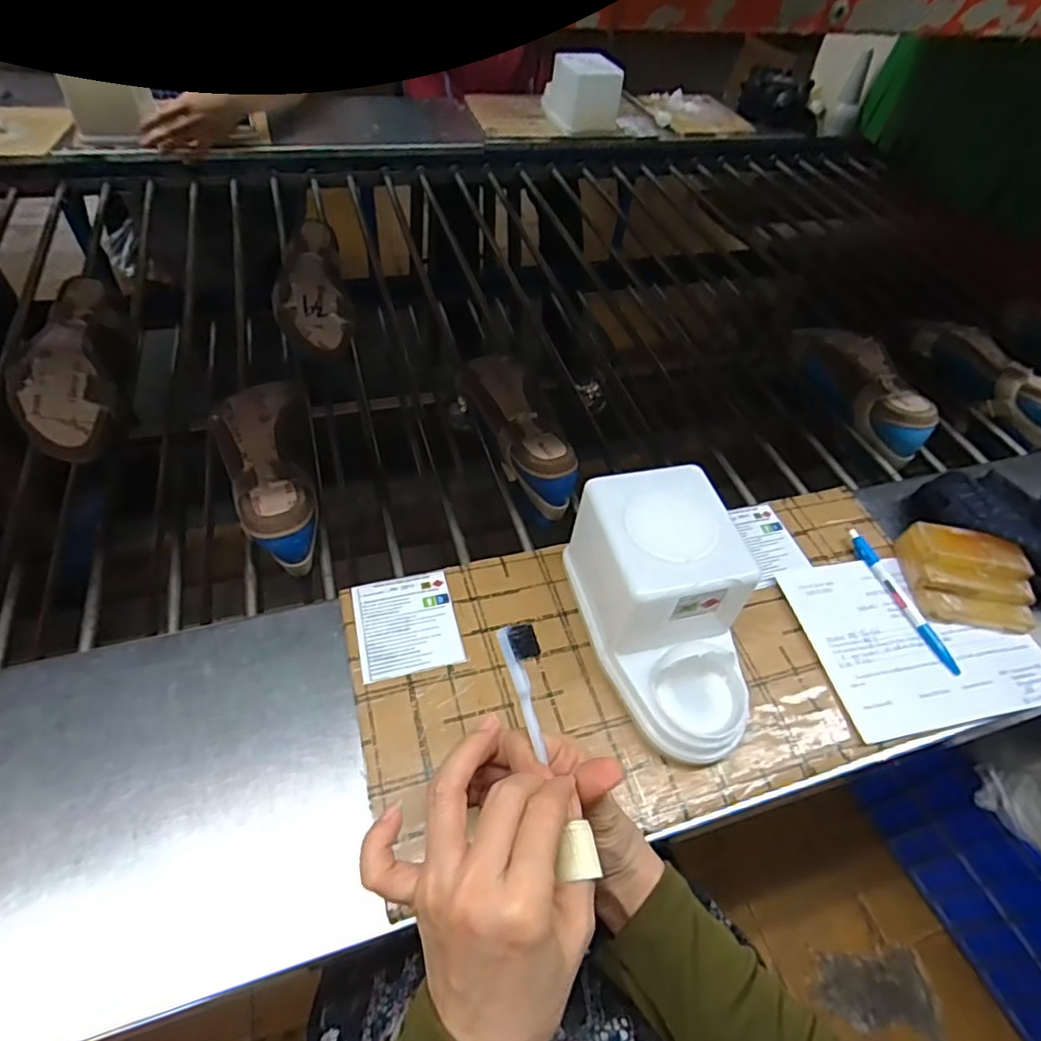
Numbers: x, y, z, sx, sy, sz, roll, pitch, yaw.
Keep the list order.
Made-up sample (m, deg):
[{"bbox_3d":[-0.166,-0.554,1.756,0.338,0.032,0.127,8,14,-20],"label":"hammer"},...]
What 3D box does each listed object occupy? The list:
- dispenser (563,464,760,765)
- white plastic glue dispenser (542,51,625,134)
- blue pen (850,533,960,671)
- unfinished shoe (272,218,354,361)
[{"bbox_3d":[0.108,0.066,0.433,0.098,0.105,0.183,-9,53,-13],"label":"dispenser"},{"bbox_3d":[0.121,-0.848,1.182,0.129,0.124,0.142,-6,47,-18],"label":"white plastic glue dispenser"},{"bbox_3d":[0.326,0.065,0.514,0.013,0.013,0.139,-13,54,-16],"label":"blue pen"},{"bbox_3d":[-0.275,-0.301,0.793,0.089,0.075,0.226,-11,54,-14],"label":"unfinished shoe"}]

